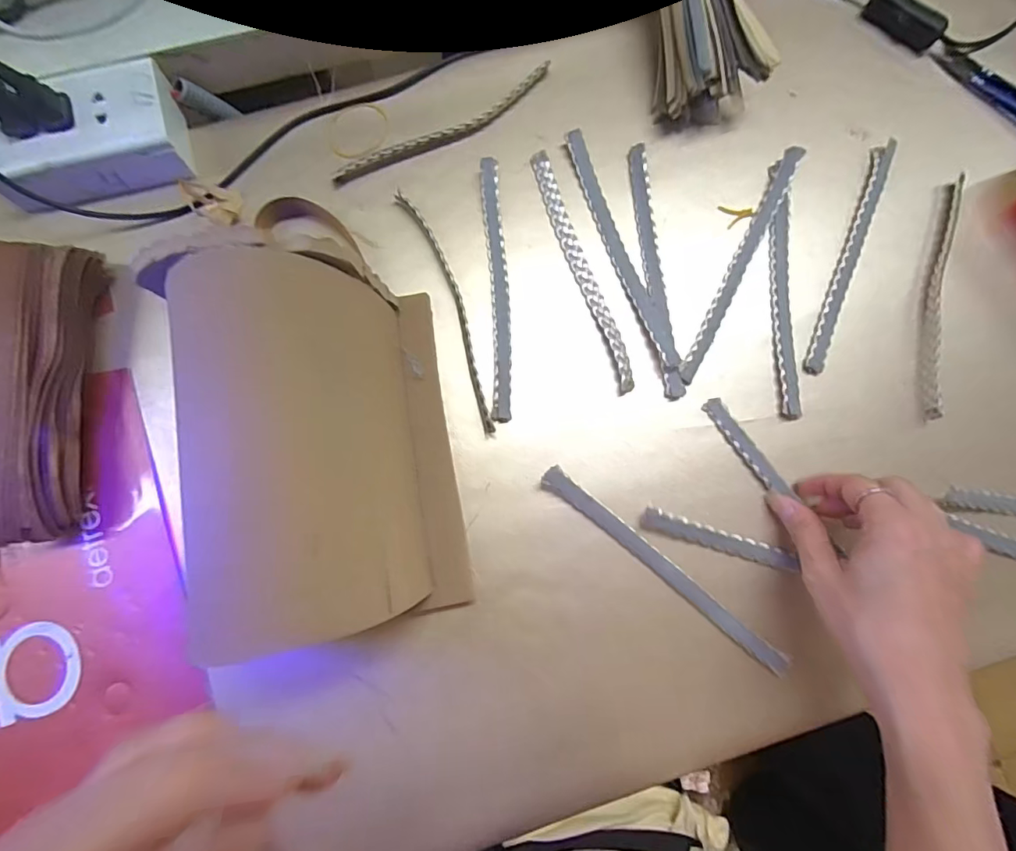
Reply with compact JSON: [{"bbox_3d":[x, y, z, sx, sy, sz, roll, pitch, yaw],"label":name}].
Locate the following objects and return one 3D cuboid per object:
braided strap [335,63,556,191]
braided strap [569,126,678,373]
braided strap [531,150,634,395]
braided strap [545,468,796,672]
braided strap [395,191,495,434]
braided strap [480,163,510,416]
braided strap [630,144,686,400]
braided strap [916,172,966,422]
[{"bbox_3d":[-0.046,-0.222,0.372,0.183,0.007,0.019,-30,82,-5],"label":"braided strap"},{"bbox_3d":[0.081,-0.127,0.353,0.015,0.009,0.187,-20,82,-4],"label":"braided strap"},{"bbox_3d":[0.054,-0.114,0.354,0.014,0.008,0.190,-18,81,-4],"label":"braided strap"},{"bbox_3d":[0.099,0.091,0.320,0.189,0.013,0.013,39,82,5],"label":"braided strap"},{"bbox_3d":[-0.041,-0.084,0.347,0.017,0.011,0.188,-21,82,-4],"label":"braided strap"},{"bbox_3d":[-0.007,-0.097,0.349,0.015,0.011,0.188,-3,81,-1],"label":"braided strap"},{"bbox_3d":[0.105,-0.114,0.354,0.013,0.007,0.189,-6,81,-2],"label":"braided strap"},{"bbox_3d":[0.309,-0.095,0.353,0.016,0.012,0.186,15,81,2],"label":"braided strap"}]

